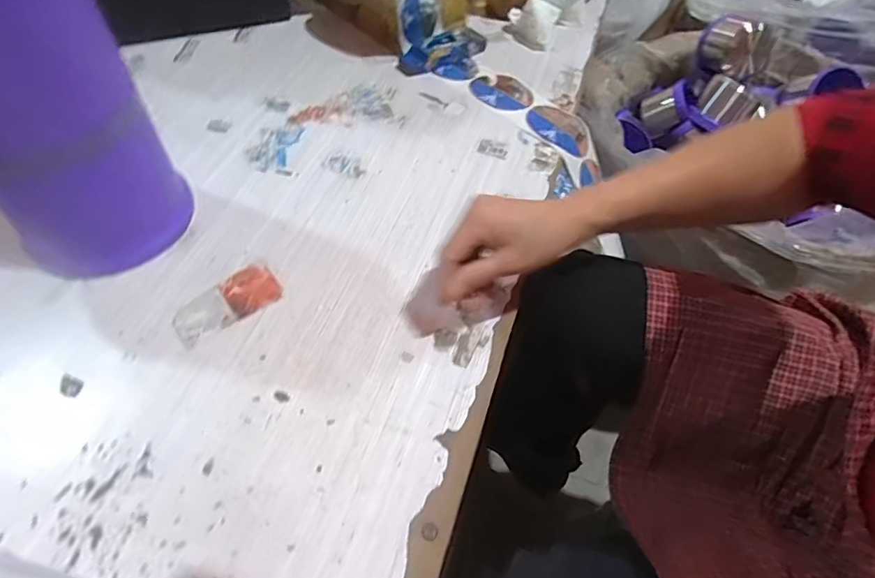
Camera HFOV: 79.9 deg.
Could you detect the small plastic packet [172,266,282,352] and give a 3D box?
[{"bbox_3d":[-0.198,0.011,0.490,0.099,0.010,0.051,-36,62,-25],"label":"small plastic packet"}]

